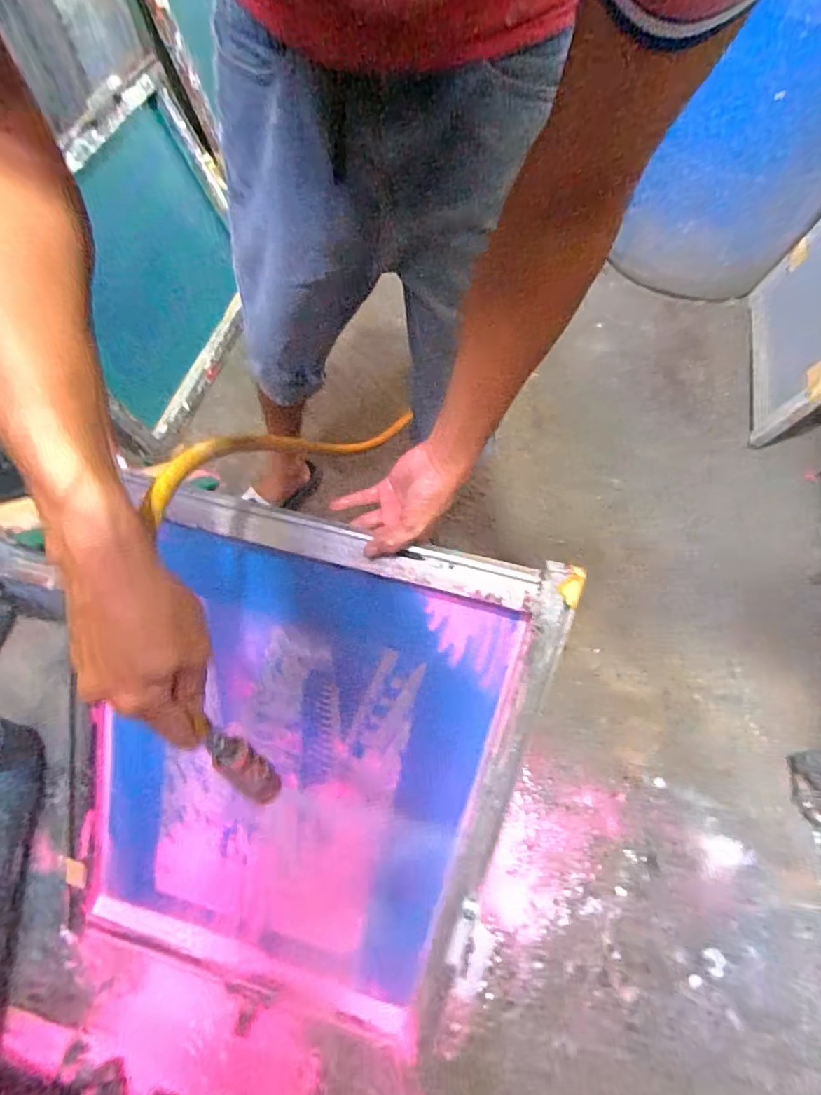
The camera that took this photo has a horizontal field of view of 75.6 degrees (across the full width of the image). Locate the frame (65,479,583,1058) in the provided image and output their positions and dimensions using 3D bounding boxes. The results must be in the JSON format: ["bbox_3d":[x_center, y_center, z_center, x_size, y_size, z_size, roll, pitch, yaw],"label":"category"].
[{"bbox_3d":[-0.161,0.299,0.657,0.529,0.047,0.704,15,105,8],"label":"frame"}]

